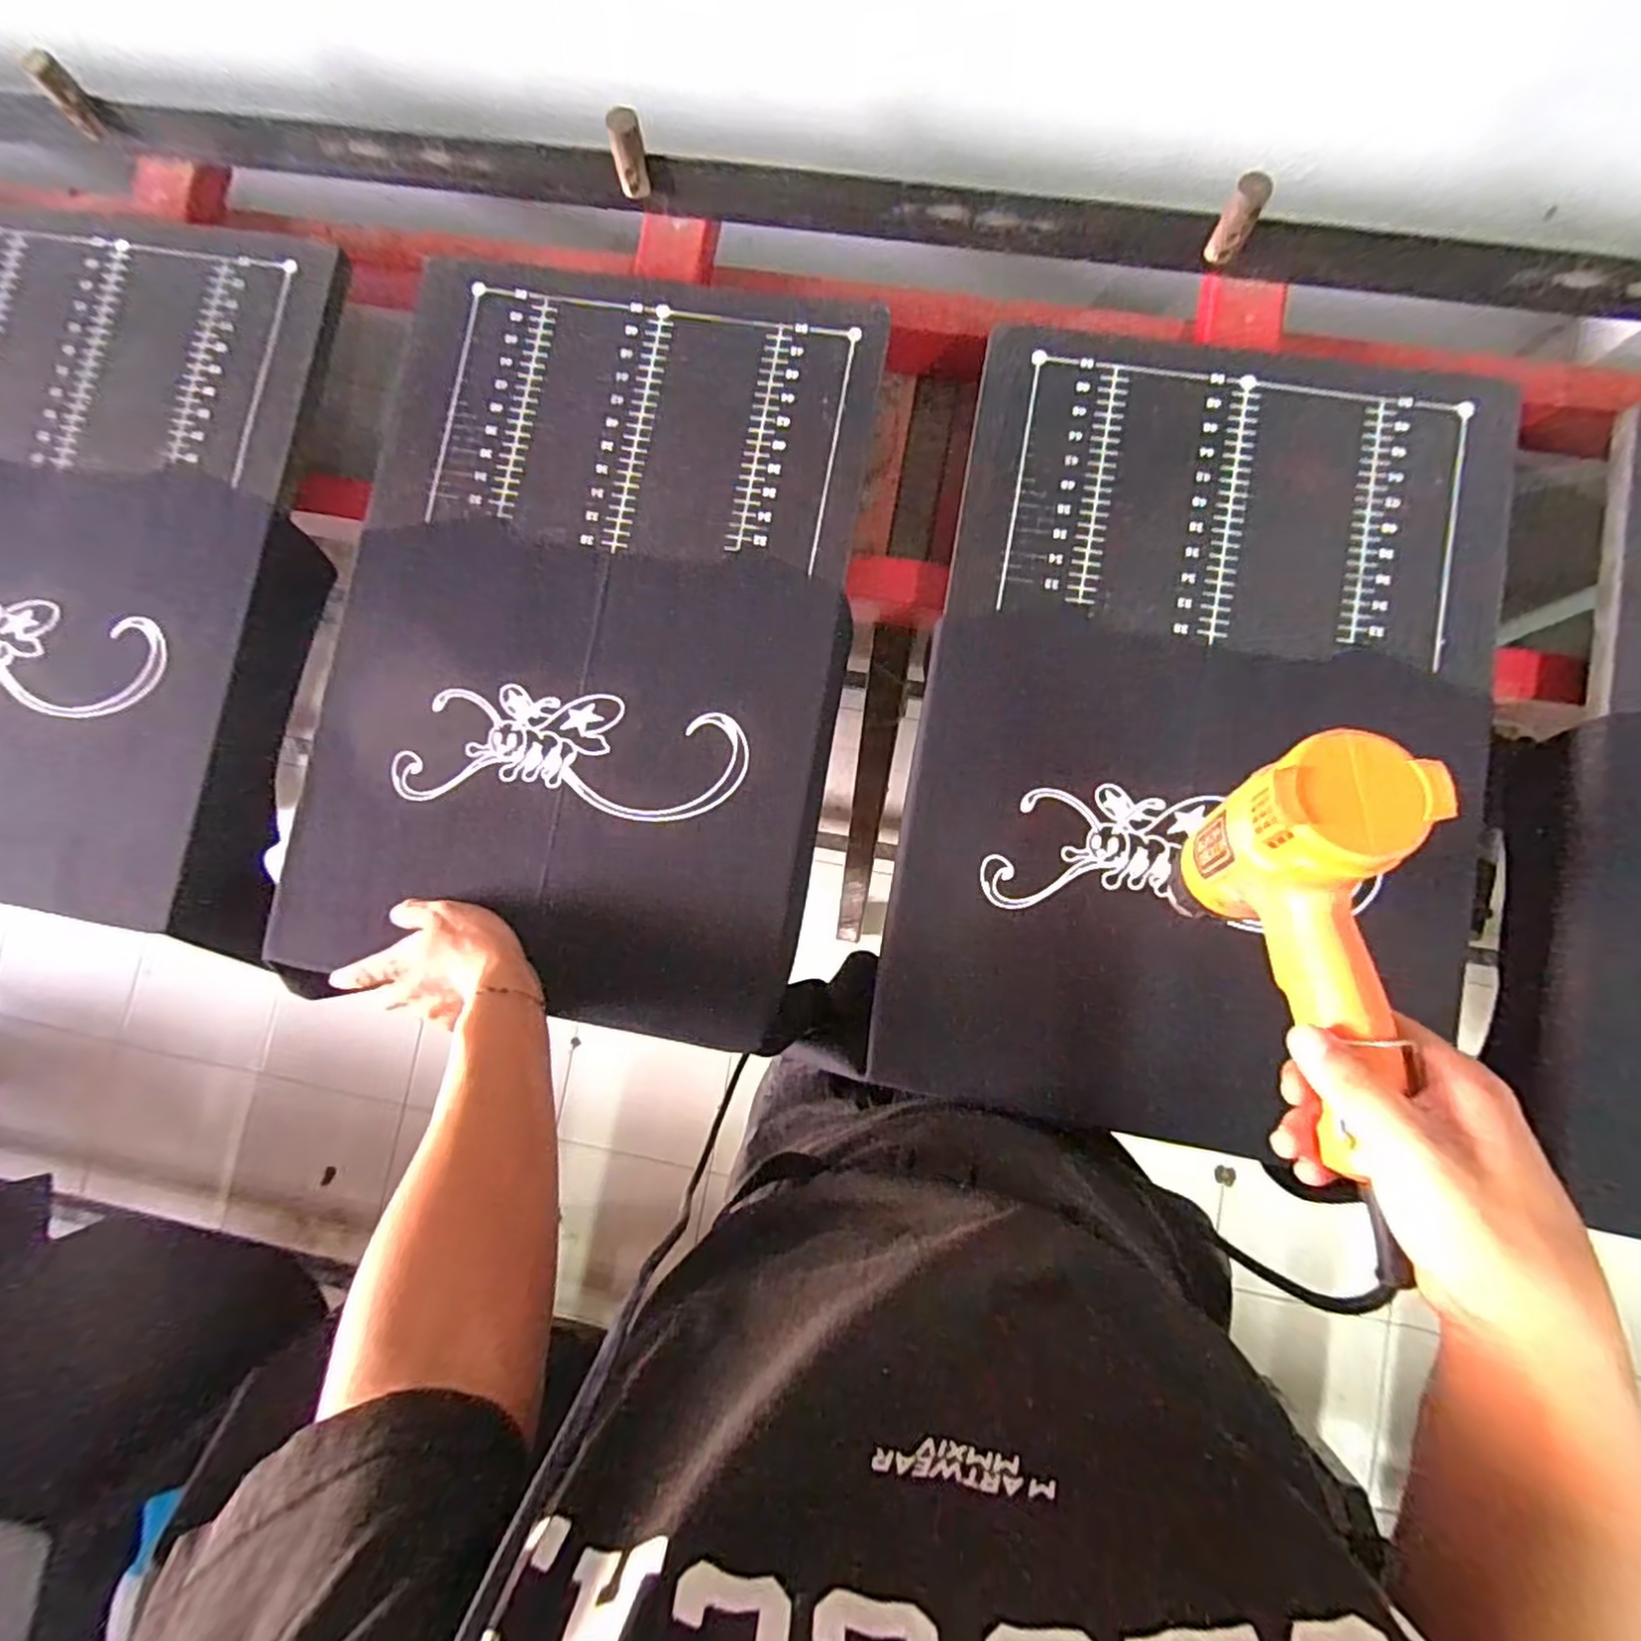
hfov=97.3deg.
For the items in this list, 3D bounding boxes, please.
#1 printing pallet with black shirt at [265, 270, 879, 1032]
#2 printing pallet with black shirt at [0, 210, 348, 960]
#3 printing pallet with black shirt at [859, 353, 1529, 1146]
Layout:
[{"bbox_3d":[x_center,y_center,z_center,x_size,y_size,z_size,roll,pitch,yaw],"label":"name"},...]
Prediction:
[{"bbox_3d":[-0.190,-0.155,0.582,0.409,0.031,0.602,8,85,4],"label":"printing pallet with black shirt"},{"bbox_3d":[-0.650,-0.225,0.628,0.435,0.070,0.593,13,86,4],"label":"printing pallet with black shirt"},{"bbox_3d":[0.280,-0.082,0.529,0.404,0.026,0.597,8,85,4],"label":"printing pallet with black shirt"}]

